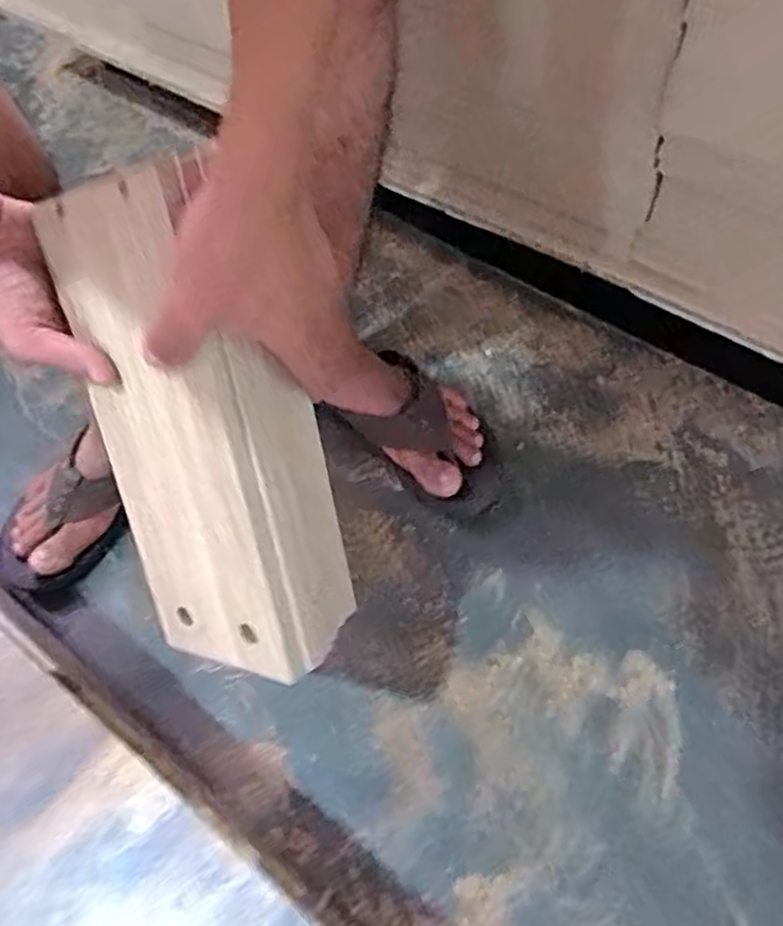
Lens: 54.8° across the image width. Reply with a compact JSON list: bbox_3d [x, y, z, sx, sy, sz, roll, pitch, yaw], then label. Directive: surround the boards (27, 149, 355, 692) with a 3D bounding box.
[{"bbox_3d":[-0.120,-0.019,0.465,0.132,0.295,0.062,0,21,30],"label":"boards"}]

